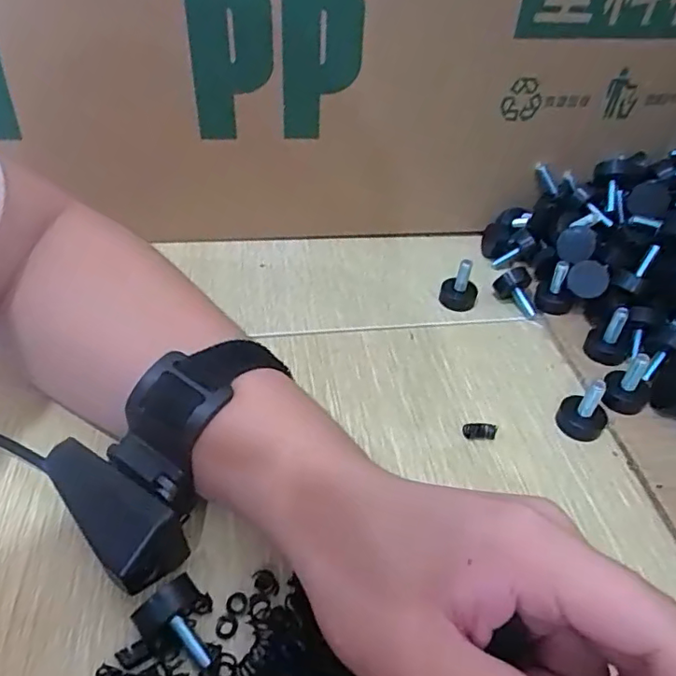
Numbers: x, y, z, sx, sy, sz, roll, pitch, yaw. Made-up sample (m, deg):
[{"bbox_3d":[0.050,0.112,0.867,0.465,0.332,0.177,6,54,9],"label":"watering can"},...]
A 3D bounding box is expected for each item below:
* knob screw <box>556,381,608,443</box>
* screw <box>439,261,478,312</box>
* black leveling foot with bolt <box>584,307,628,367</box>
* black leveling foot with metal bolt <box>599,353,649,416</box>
[{"bbox_3d":[0.134,0.036,0.303,0.024,0.030,0.020,35,51,29],"label":"knob screw"},{"bbox_3d":[0.083,-0.037,0.378,0.025,0.035,0.021,13,43,9],"label":"screw"},{"bbox_3d":[0.164,0.001,0.341,0.023,0.036,0.022,24,46,20],"label":"black leveling foot with bolt"},{"bbox_3d":[0.161,0.024,0.311,0.024,0.034,0.020,32,49,27],"label":"black leveling foot with metal bolt"}]

